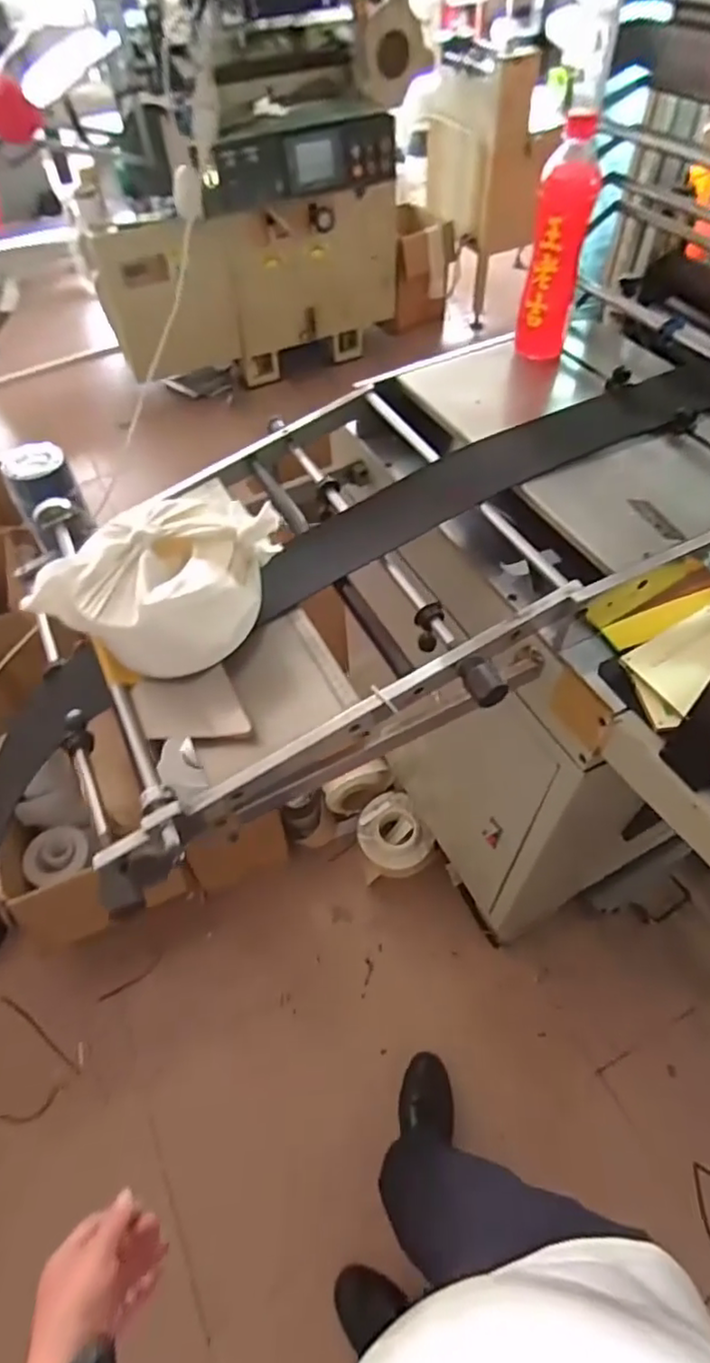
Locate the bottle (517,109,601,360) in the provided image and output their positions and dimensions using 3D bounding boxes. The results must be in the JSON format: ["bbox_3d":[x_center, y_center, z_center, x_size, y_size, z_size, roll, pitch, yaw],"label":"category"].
[{"bbox_3d":[0.231,-0.495,0.701,0.060,0.219,0.060,13,55,12],"label":"bottle"}]

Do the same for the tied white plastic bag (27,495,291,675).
[{"bbox_3d":[-0.169,-0.097,0.568,0.175,0.083,0.176,30,60,22],"label":"tied white plastic bag"}]

